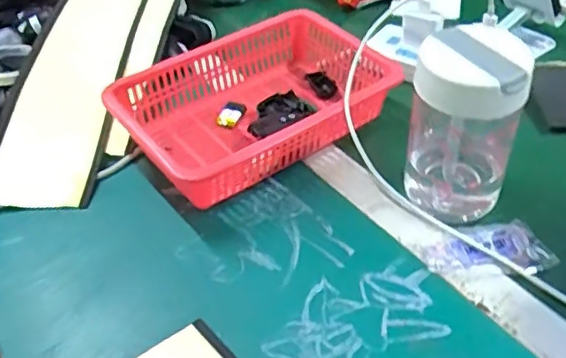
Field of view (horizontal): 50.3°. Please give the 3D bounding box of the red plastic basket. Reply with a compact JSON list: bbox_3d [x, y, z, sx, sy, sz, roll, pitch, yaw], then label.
[{"bbox_3d":[-0.011,-0.077,0.602,0.287,0.077,0.169,-29,47,-24],"label":"red plastic basket"}]

